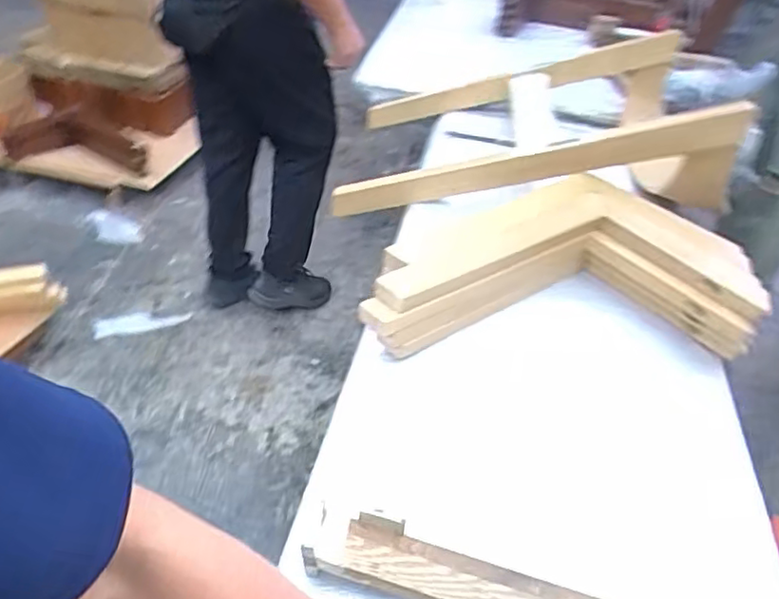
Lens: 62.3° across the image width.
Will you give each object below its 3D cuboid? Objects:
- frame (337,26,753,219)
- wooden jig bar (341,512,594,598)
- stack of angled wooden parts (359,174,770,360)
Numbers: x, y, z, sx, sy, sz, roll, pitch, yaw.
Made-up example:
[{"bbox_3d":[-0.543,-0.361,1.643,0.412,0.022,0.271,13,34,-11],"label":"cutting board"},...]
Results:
[{"bbox_3d":[0.275,-0.375,1.336,0.686,0.307,0.549,8,37,3],"label":"frame"},{"bbox_3d":[0.095,0.261,0.577,0.277,0.029,0.050,14,38,10],"label":"wooden jig bar"},{"bbox_3d":[0.227,-0.065,0.954,0.552,0.108,0.333,-1,38,-8],"label":"stack of angled wooden parts"}]

